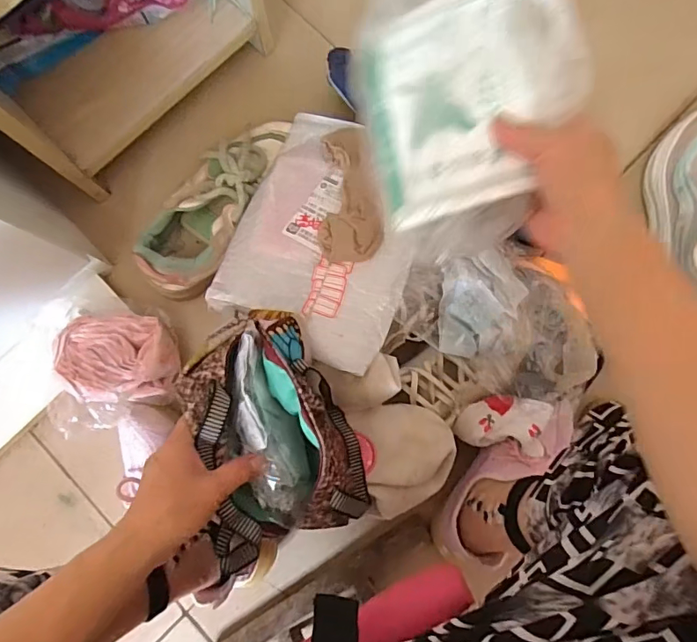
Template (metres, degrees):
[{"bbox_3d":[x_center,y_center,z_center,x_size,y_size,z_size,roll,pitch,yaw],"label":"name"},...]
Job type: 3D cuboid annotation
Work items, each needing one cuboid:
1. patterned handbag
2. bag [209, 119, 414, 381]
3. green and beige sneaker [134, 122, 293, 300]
[{"bbox_3d":[-0.067,0.088,0.409,0.121,0.089,0.191,-16,81,2],"label":"patterned handbag"},{"bbox_3d":[-0.021,-0.098,0.507,0.180,0.021,0.276,16,69,11],"label":"bag"},{"bbox_3d":[-0.148,-0.137,0.572,0.113,0.081,0.247,39,87,9],"label":"green and beige sneaker"}]

